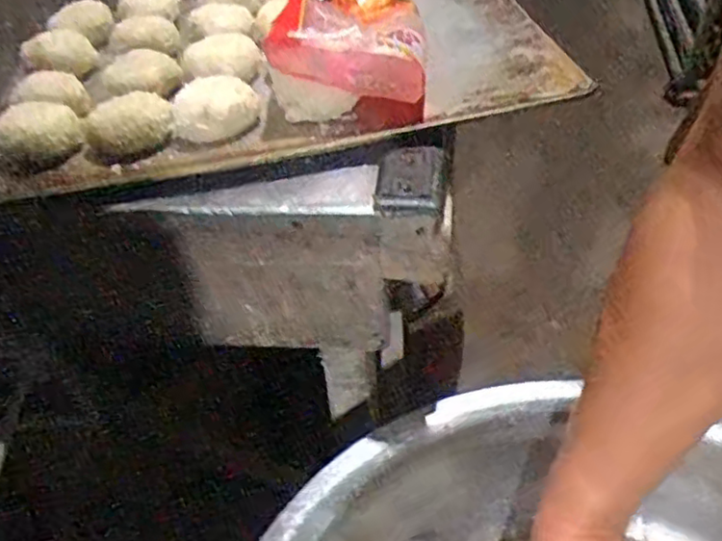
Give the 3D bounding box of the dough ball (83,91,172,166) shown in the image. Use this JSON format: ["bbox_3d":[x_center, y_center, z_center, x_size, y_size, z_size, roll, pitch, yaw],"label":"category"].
[{"bbox_3d":[-0.168,-0.104,0.470,0.062,0.034,0.048,-22,48,-14],"label":"dough ball"}]

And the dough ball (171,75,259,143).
[{"bbox_3d":[-0.105,-0.119,0.479,0.059,0.029,0.045,-8,46,-1],"label":"dough ball"}]

